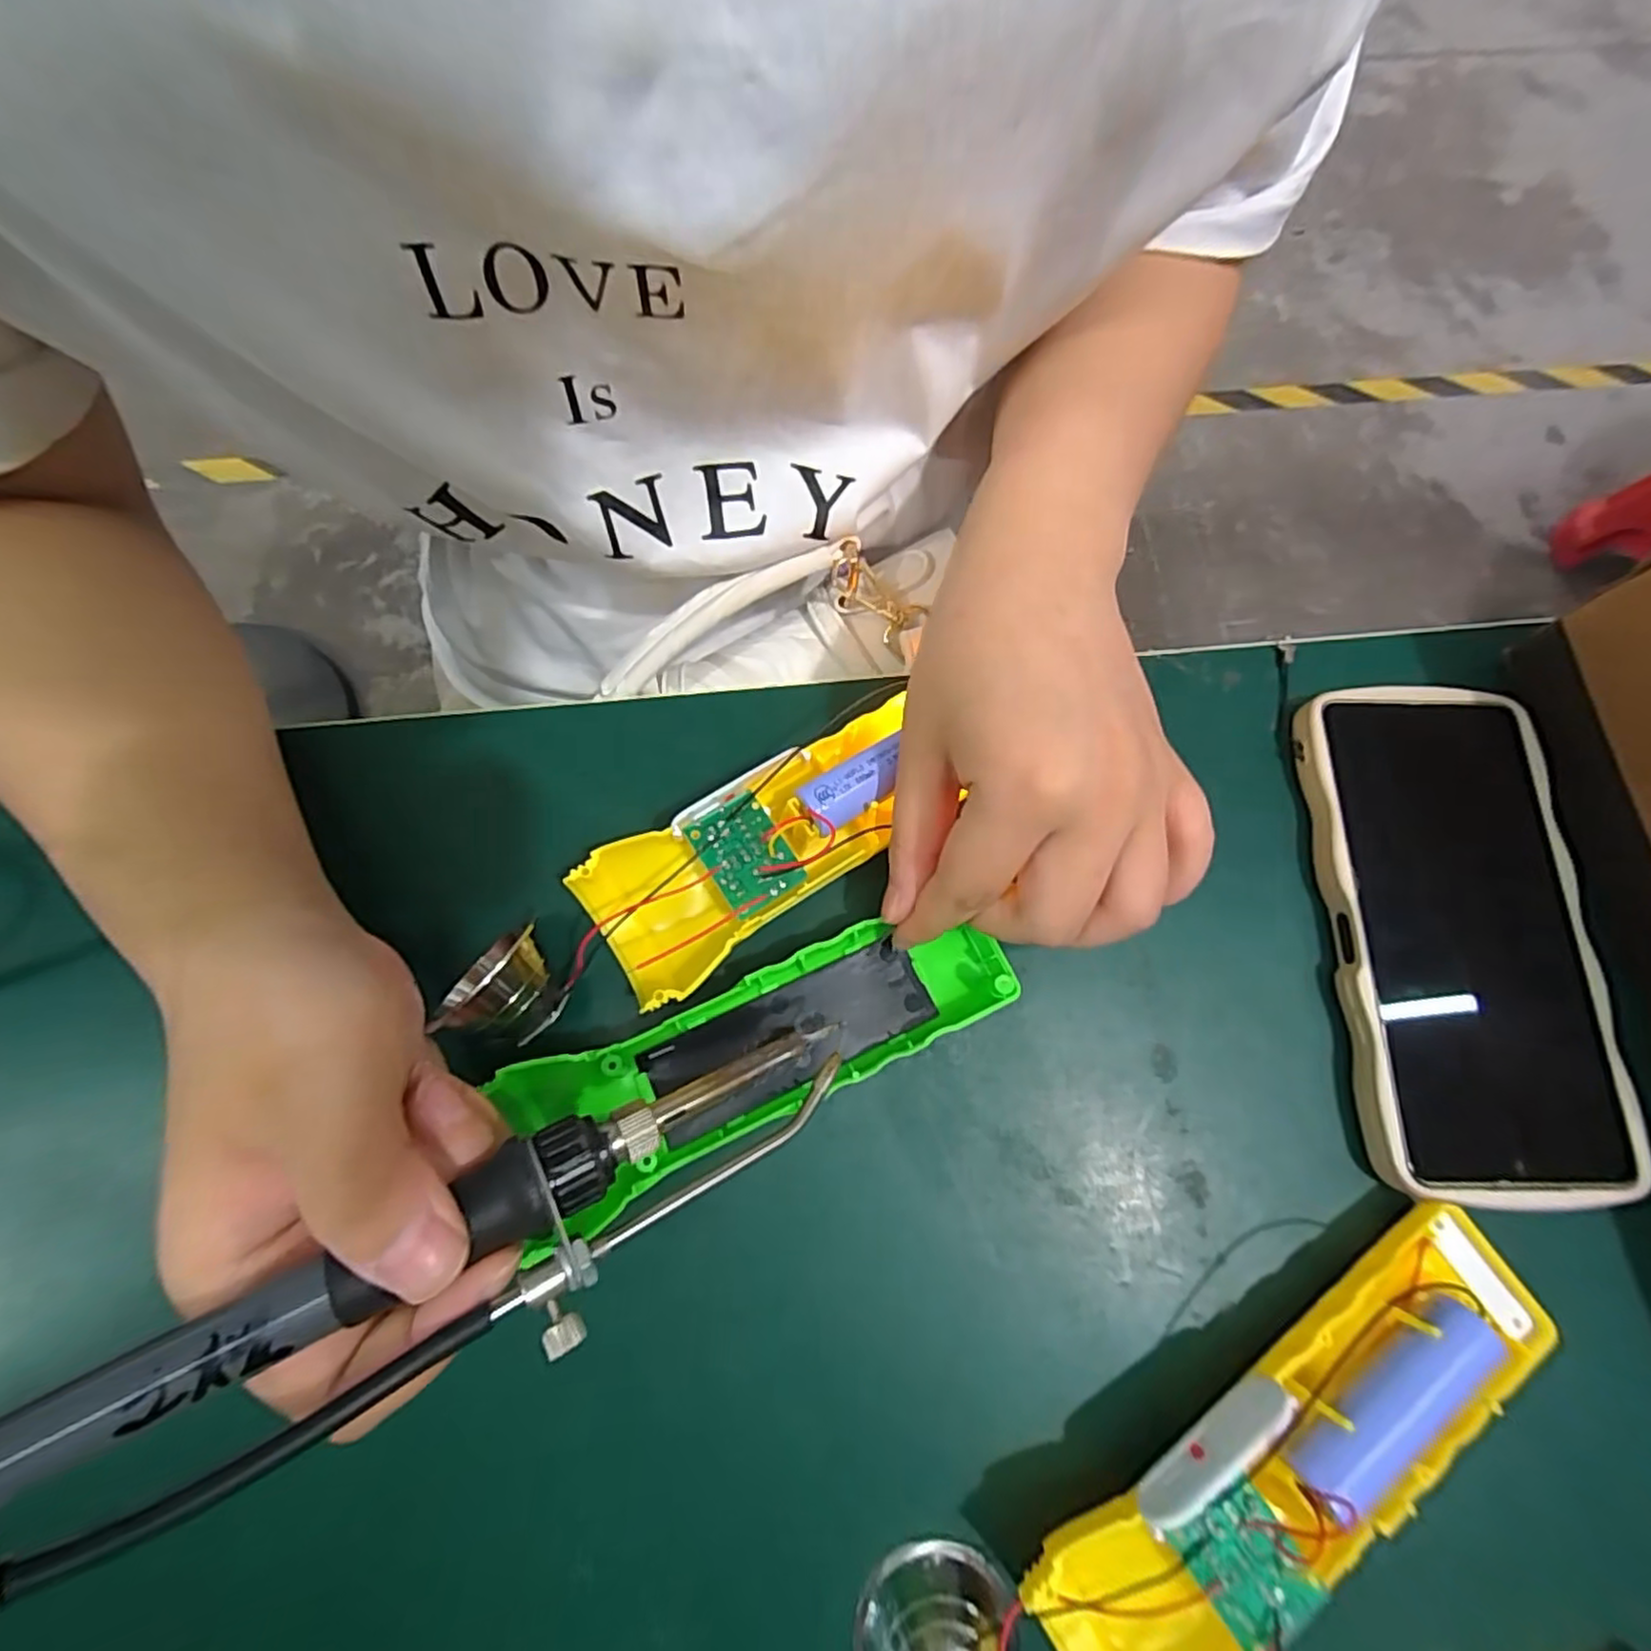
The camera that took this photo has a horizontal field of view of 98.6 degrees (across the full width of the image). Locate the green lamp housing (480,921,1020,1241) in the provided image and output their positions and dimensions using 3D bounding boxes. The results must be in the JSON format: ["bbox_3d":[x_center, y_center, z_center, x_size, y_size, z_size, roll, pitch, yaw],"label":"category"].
[{"bbox_3d":[-0.018,0.072,0.222,0.154,0.022,0.053,-19,76,-9],"label":"green lamp housing"}]

